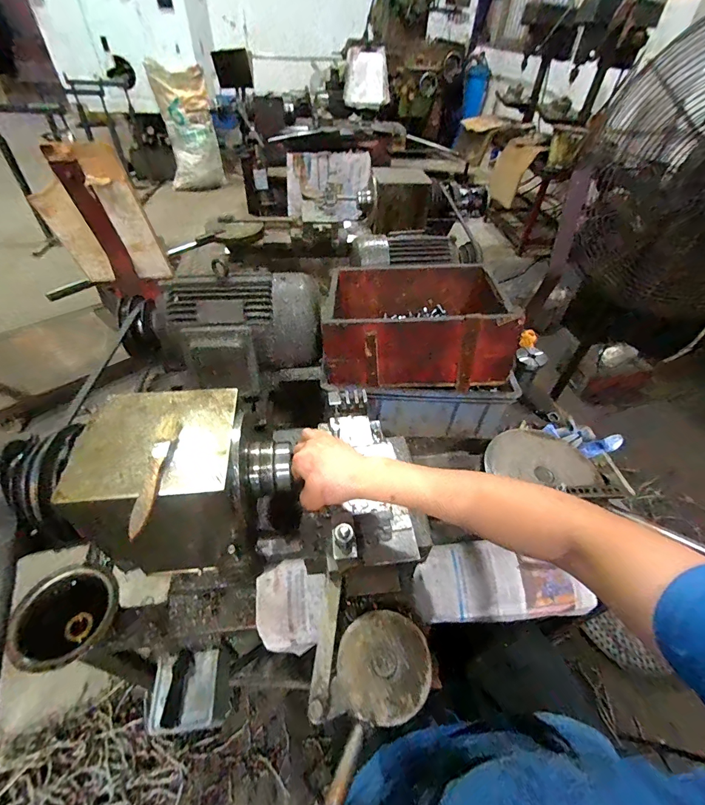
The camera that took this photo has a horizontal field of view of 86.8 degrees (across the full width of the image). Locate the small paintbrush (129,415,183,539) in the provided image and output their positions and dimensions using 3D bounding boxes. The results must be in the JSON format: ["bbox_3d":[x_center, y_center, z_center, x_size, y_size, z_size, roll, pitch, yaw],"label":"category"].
[{"bbox_3d":[-0.212,0.071,0.401,0.022,0.012,0.147,-2,46,-5],"label":"small paintbrush"}]

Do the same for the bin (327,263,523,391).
[{"bbox_3d":[0.132,-0.167,0.763,0.352,0.141,0.260,6,46,3],"label":"bin"}]

